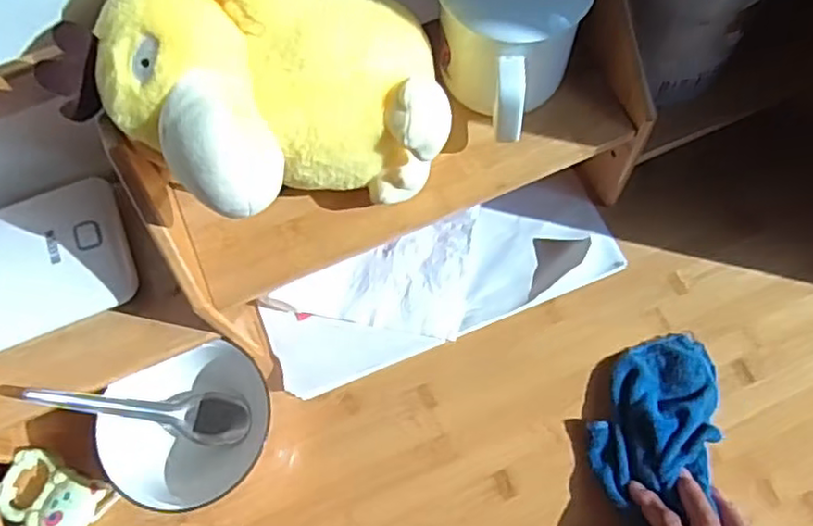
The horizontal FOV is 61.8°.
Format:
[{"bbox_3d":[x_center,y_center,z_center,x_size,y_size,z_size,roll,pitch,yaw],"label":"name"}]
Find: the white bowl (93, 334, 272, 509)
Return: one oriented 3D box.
[{"bbox_3d":[-0.163,0.122,0.517,0.111,0.060,0.115,0,70,1],"label":"white bowl"}]

